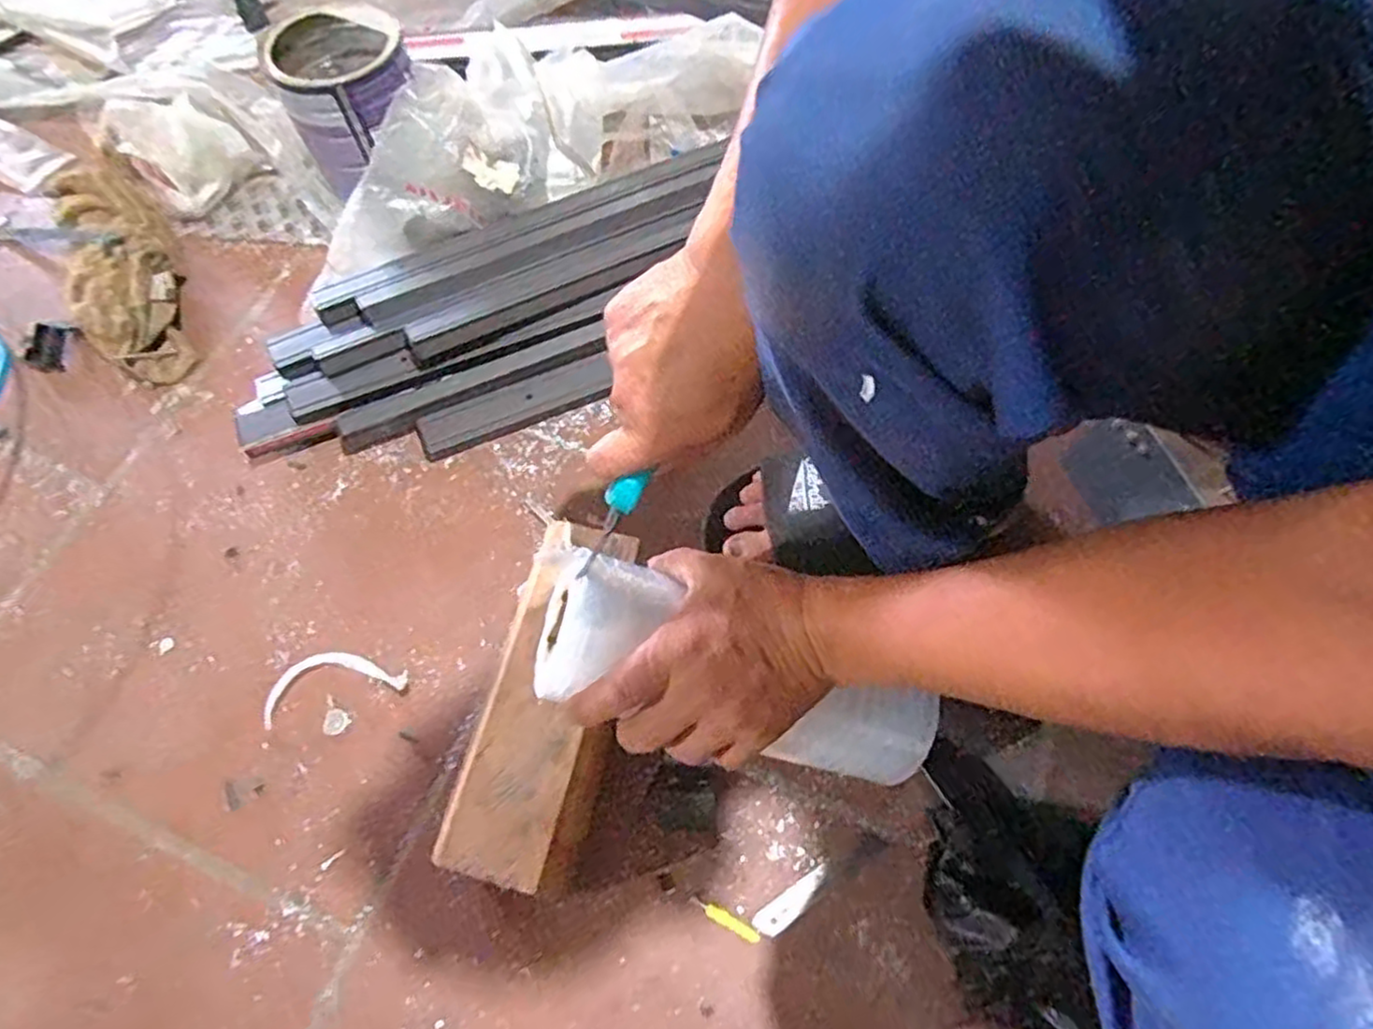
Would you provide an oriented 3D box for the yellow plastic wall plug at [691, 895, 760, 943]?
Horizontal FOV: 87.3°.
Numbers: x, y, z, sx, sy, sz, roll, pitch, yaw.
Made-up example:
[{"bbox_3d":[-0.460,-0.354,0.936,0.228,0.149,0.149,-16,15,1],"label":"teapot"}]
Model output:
[{"bbox_3d":[0.026,0.273,0.486,0.050,0.004,0.009,27,70,12],"label":"yellow plastic wall plug"}]

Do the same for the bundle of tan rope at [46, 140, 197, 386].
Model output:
[{"bbox_3d":[-0.558,-0.242,0.716,0.105,0.042,0.273,-29,69,-10],"label":"bundle of tan rope"}]

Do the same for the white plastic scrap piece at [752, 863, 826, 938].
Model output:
[{"bbox_3d":[0.073,0.265,0.496,0.061,0.004,0.017,-35,71,-12],"label":"white plastic scrap piece"}]

